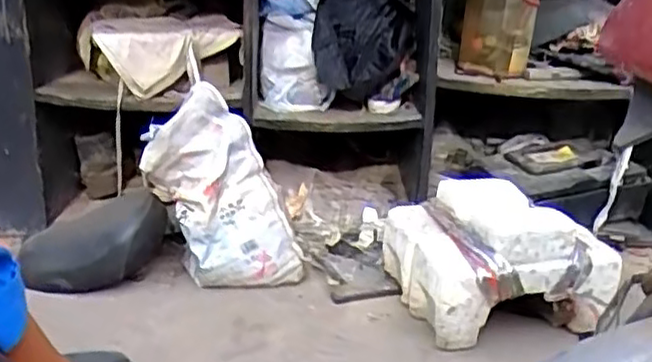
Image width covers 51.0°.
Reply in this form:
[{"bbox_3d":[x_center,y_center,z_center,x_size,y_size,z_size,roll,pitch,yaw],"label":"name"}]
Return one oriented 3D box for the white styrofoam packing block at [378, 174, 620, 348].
[{"bbox_3d":[0.291,0.132,1.196,0.310,0.187,0.307,-5,20,-17],"label":"white styrofoam packing block"}]

